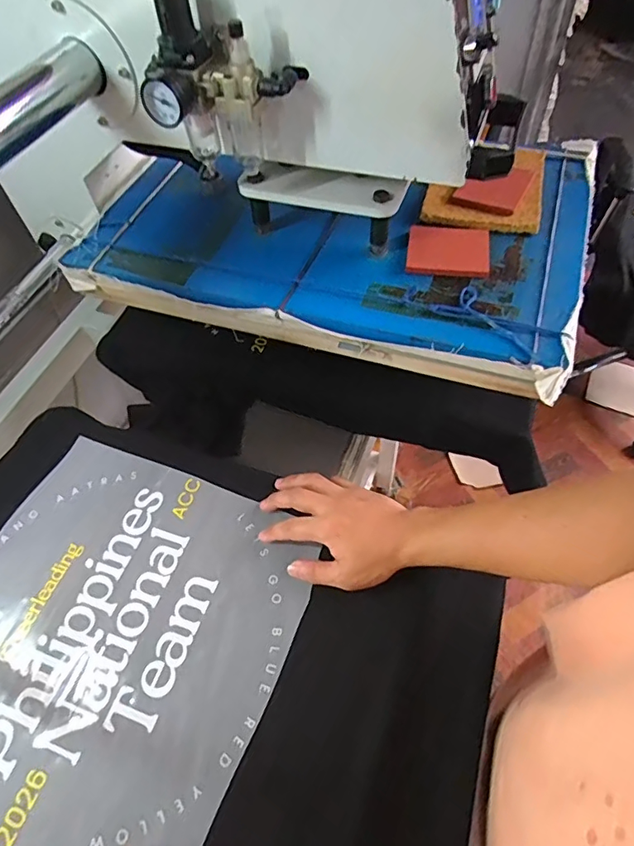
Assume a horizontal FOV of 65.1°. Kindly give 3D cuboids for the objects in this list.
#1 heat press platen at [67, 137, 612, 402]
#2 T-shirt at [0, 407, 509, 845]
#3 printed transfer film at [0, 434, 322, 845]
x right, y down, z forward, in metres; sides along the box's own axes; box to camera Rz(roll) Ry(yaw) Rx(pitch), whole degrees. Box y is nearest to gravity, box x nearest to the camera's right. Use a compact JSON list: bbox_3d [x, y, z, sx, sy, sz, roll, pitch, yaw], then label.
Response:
[{"bbox_3d":[0.026,-0.271,0.623,0.591,0.071,0.401,16,62,14],"label":"heat press platen"},{"bbox_3d":[-0.140,0.208,0.473,0.585,0.027,0.397,12,57,13],"label":"T-shirt"},{"bbox_3d":[-0.203,0.198,0.483,0.338,0.009,0.336,17,59,15],"label":"printed transfer film"}]

